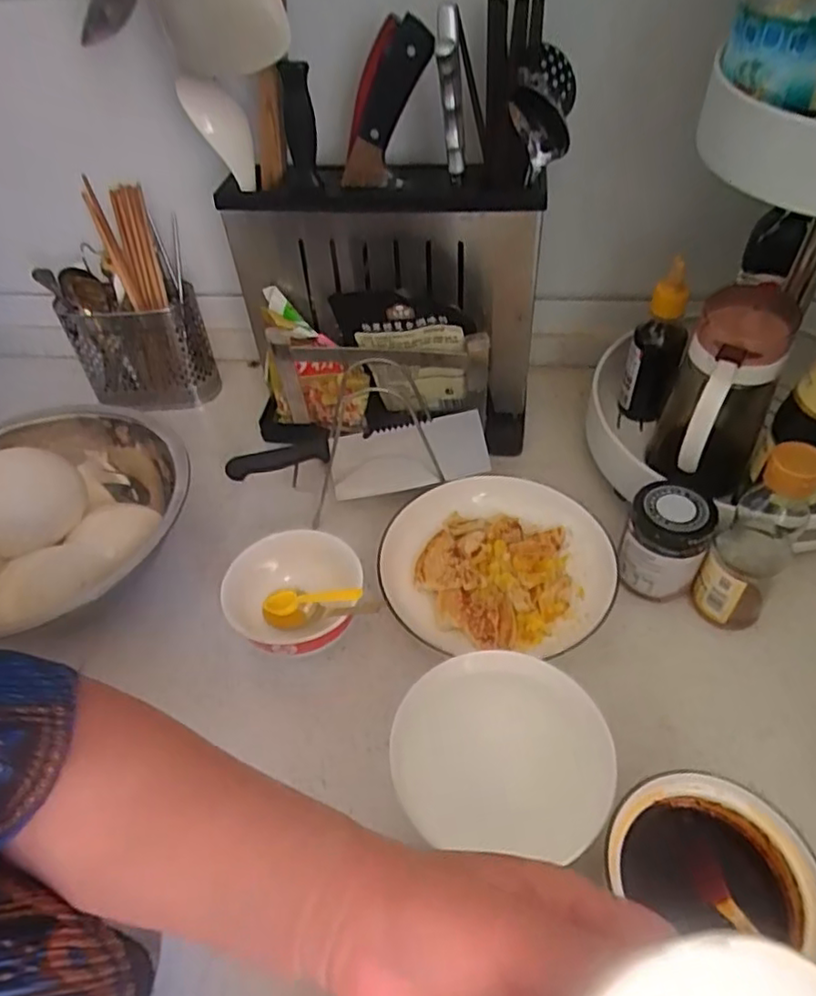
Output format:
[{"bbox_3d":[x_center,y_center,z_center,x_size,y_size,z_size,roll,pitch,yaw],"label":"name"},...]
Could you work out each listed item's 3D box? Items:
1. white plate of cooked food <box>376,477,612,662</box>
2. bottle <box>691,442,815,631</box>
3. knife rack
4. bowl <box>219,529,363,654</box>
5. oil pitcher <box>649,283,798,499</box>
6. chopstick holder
[{"bbox_3d":[0.079,0.058,0.577,0.195,0.042,0.175,3,47,8],"label":"white plate of cooked food"},{"bbox_3d":[0.270,0.031,0.494,0.051,0.176,0.063,27,54,27],"label":"bottle"},{"bbox_3d":[-0.023,-0.188,0.666,0.301,0.266,0.118,5,47,10],"label":"knife rack"},{"bbox_3d":[-0.097,0.091,0.546,0.116,0.063,0.109,-3,46,3],"label":"bowl"},{"bbox_3d":[0.271,-0.082,0.560,0.081,0.166,0.109,22,52,24],"label":"oil pitcher"},{"bbox_3d":[-0.309,-0.173,0.752,0.152,0.121,0.073,-1,47,4],"label":"chopstick holder"}]

